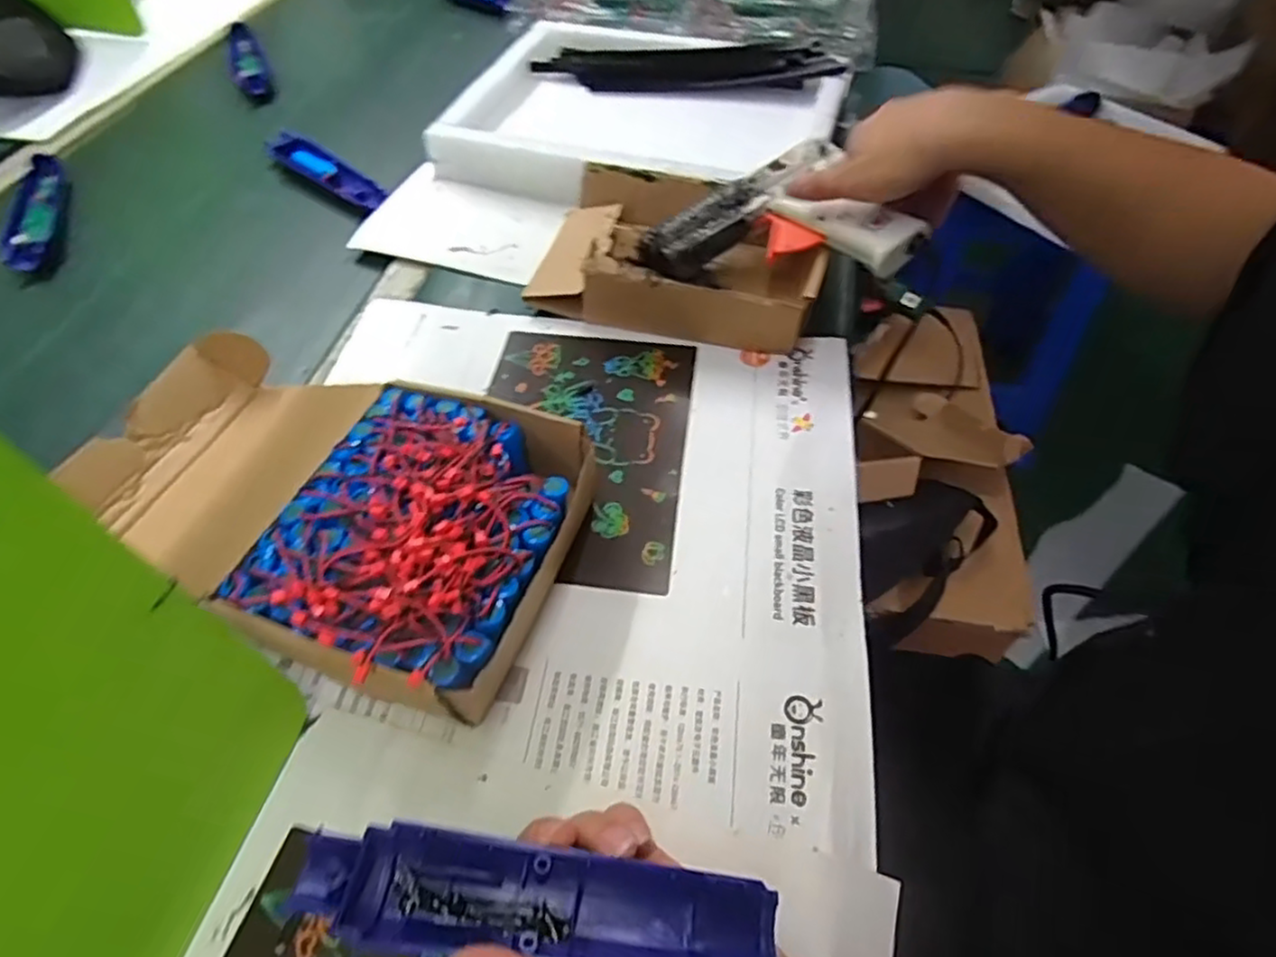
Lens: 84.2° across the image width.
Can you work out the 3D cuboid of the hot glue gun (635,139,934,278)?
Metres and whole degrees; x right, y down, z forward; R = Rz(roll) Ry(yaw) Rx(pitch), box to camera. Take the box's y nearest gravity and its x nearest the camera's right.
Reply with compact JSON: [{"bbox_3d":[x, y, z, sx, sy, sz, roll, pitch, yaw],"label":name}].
[{"bbox_3d":[0.110,-0.202,0.532,0.207,0.039,0.121,7,65,27],"label":"hot glue gun"}]

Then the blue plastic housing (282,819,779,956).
[{"bbox_3d":[-0.035,0.152,0.253,0.165,0.021,0.037,7,53,1],"label":"blue plastic housing"}]

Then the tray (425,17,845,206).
[{"bbox_3d":[0.004,-0.376,0.720,0.369,0.052,0.316,15,53,10],"label":"tray"}]

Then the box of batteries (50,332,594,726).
[{"bbox_3d":[-0.186,0.008,0.410,0.311,0.072,0.174,18,55,14],"label":"box of batteries"}]

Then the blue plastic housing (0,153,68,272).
[{"bbox_3d":[-0.537,-0.236,0.635,0.042,0.029,0.172,-15,54,-13],"label":"blue plastic housing"}]

